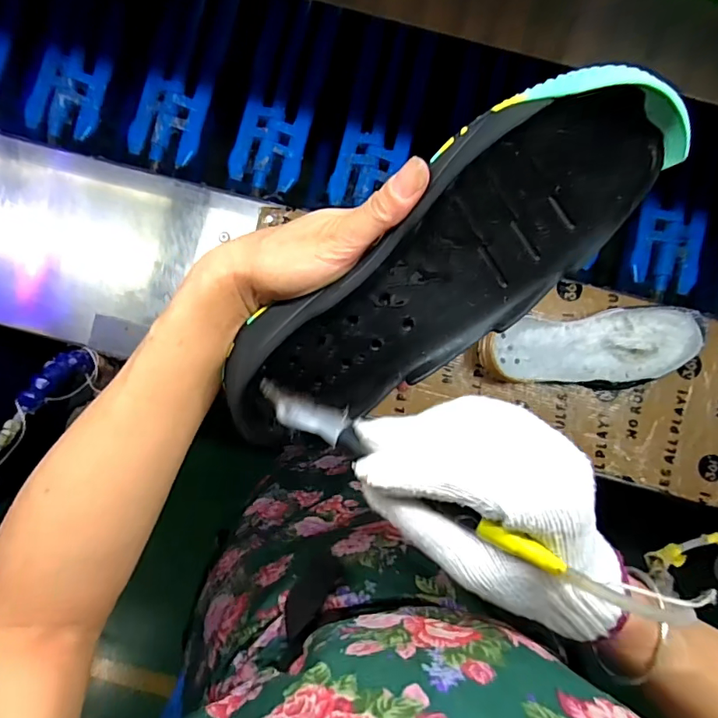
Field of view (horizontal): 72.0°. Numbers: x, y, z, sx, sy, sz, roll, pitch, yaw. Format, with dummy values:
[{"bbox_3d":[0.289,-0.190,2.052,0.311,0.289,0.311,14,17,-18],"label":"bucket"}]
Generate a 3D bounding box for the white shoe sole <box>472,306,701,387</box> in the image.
[{"bbox_3d":[0.275,-0.010,0.613,0.258,0.067,0.092,-5,89,-2],"label":"white shoe sole"}]

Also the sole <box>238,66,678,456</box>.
[{"bbox_3d":[0.043,-0.035,0.259,0.242,0.036,0.096,-38,130,21],"label":"sole"}]

